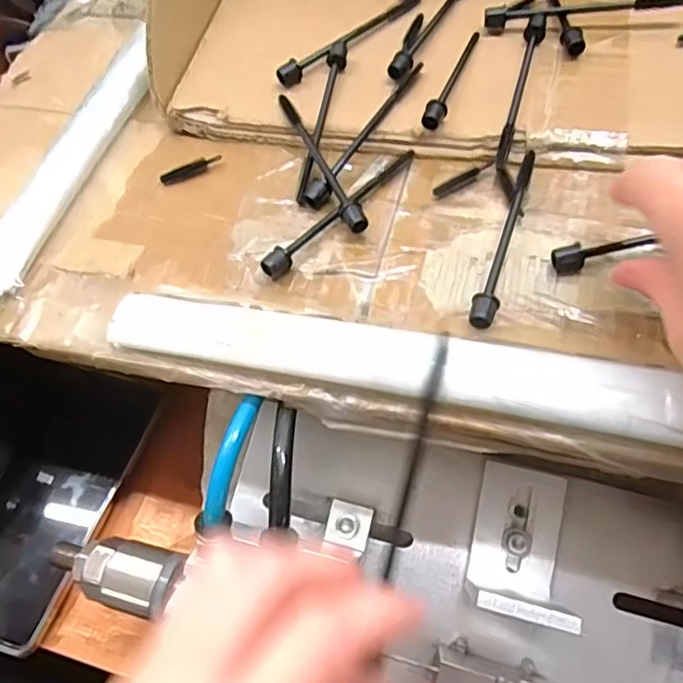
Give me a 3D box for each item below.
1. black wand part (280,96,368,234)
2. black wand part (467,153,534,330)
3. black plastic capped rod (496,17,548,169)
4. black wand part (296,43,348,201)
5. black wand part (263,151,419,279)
[{"bbox_3d":[-0.011,-0.090,0.289,0.010,0.013,0.101,-20,56,-11],"label":"black wand part"},{"bbox_3d":[0.074,-0.046,0.254,0.010,0.016,0.100,17,57,15],"label":"black wand part"},{"bbox_3d":[0.090,-0.127,0.291,0.009,0.006,0.095,14,70,13],"label":"black plastic capped rod"},{"bbox_3d":[-0.010,-0.116,0.302,0.008,0.007,0.102,9,71,10],"label":"black wand part"},{"bbox_3d":[0.002,-0.063,0.275,0.010,0.016,0.100,38,64,26],"label":"black wand part"}]

